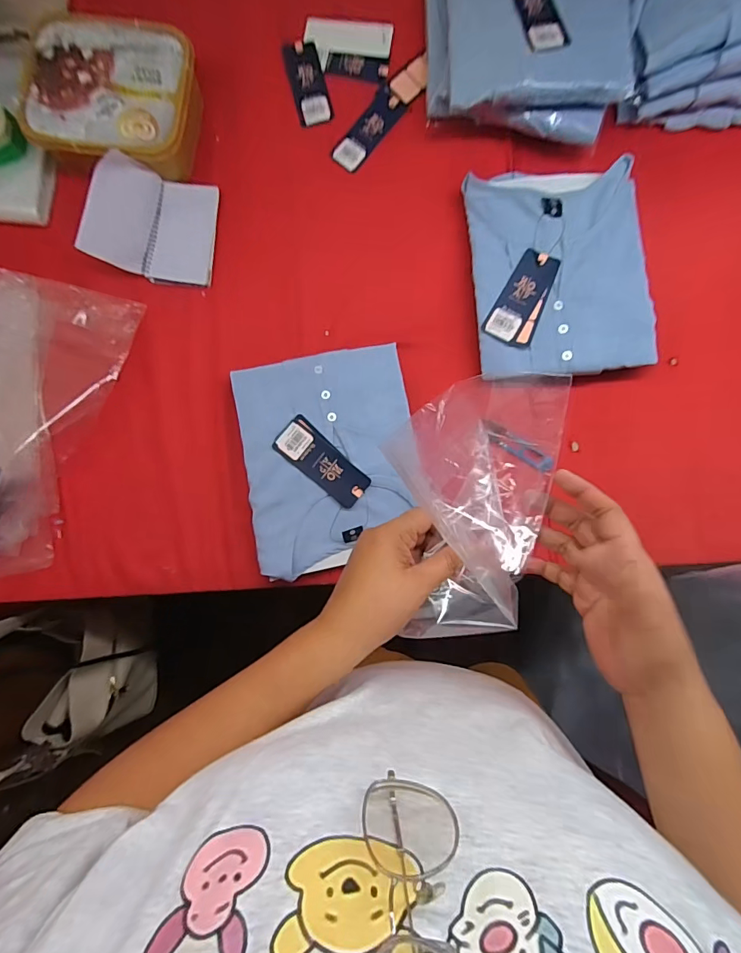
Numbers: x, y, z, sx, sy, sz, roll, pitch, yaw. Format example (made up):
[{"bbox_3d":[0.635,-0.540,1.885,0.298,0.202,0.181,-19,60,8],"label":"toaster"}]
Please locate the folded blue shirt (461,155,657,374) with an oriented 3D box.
[{"bbox_3d":[0.234,-0.256,0.561,0.210,0.022,0.257,-2,82,0],"label":"folded blue shirt"}]

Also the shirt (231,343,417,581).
[{"bbox_3d":[-0.048,-0.024,0.551,0.207,0.046,0.264,-9,82,0],"label":"shirt"}]

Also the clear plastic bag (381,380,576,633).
[{"bbox_3d":[0.083,0.023,0.392,0.136,0.062,0.221,9,82,2],"label":"clear plastic bag"}]

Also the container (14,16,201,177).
[{"bbox_3d":[-0.329,-0.474,0.580,0.208,0.071,0.183,11,82,2],"label":"container"}]

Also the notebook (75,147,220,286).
[{"bbox_3d":[-0.280,-0.329,0.572,0.145,0.066,0.138,4,82,1],"label":"notebook"}]

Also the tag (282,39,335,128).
[{"bbox_3d":[-0.086,-0.546,0.624,0.045,0.004,0.125,-14,86,-2],"label":"tag"}]

